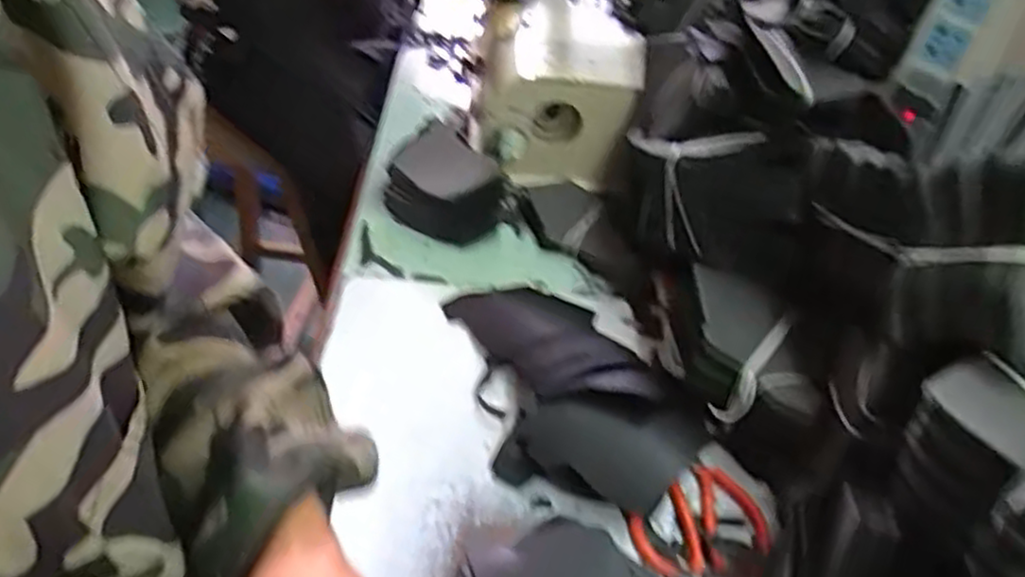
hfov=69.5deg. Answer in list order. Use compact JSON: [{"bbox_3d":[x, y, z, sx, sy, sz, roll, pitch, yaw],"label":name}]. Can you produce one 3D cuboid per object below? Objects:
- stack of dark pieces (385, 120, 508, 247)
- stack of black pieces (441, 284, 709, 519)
[{"bbox_3d":[-0.065,-0.117,0.832,0.129,0.068,0.117,19,46,15],"label":"stack of dark pieces"},{"bbox_3d":[0.039,0.076,0.655,0.171,0.063,0.274,-23,50,-25],"label":"stack of black pieces"}]

